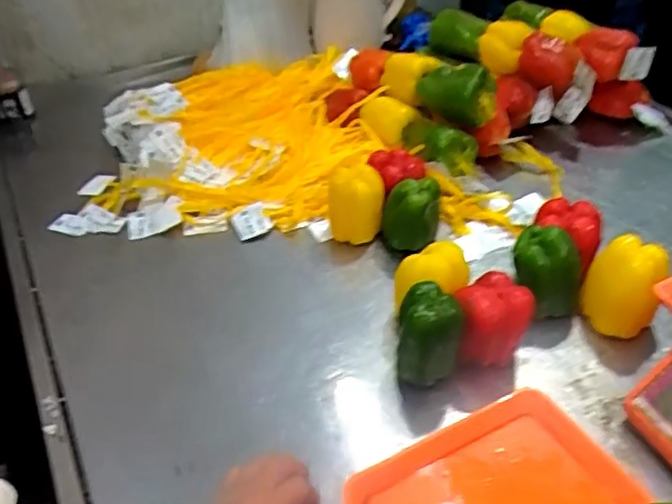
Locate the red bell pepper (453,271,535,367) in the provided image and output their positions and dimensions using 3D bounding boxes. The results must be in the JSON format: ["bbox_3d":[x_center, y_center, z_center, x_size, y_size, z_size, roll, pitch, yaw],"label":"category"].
[{"bbox_3d":[0.173,0.082,0.706,0.079,0.096,0.066,-5,38,-1],"label":"red bell pepper"}]

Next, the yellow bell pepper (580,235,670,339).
[{"bbox_3d":[0.333,0.040,0.733,0.081,0.109,0.070,17,43,25],"label":"yellow bell pepper"}]

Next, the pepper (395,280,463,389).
[{"bbox_3d":[0.101,0.093,0.671,0.066,0.114,0.059,4,39,11],"label":"pepper"}]

